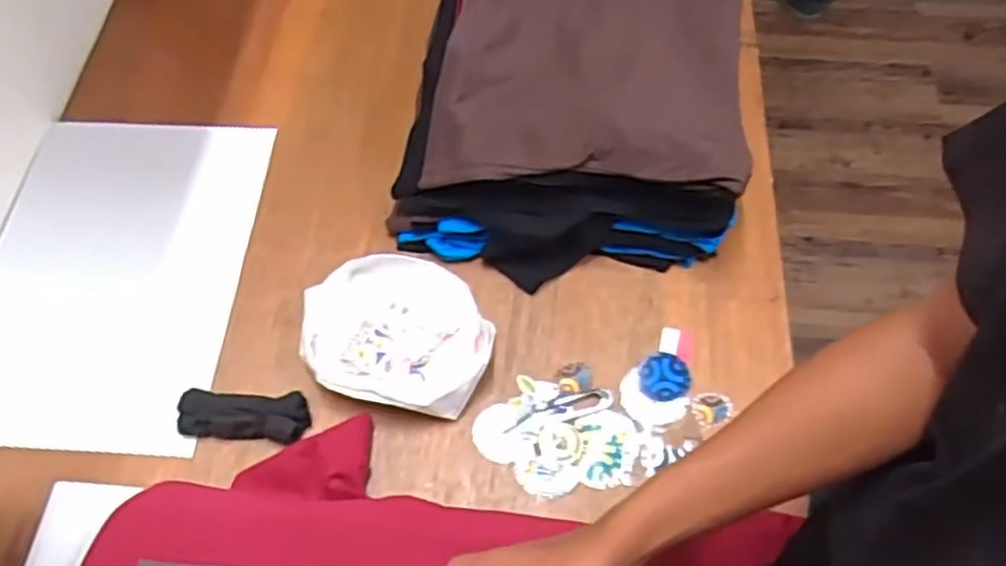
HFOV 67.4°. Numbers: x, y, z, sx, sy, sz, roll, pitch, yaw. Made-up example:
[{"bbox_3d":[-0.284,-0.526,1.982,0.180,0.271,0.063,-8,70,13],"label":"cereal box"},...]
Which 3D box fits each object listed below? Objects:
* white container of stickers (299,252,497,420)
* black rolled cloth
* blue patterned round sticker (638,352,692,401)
[{"bbox_3d":[-0.111,0.054,0.797,0.200,0.044,0.163,10,61,7],"label":"white container of stickers"},{"bbox_3d":[-0.261,0.131,0.762,0.127,0.027,0.049,4,61,3],"label":"black rolled cloth"},{"bbox_3d":[0.170,0.098,0.787,0.052,0.005,0.054,2,60,-3],"label":"blue patterned round sticker"}]

